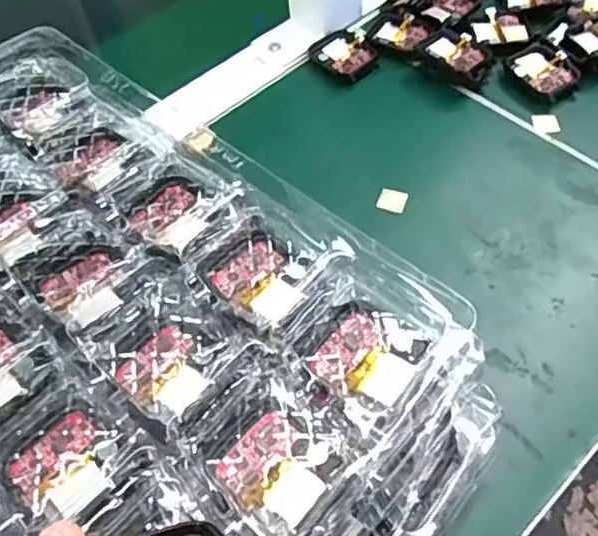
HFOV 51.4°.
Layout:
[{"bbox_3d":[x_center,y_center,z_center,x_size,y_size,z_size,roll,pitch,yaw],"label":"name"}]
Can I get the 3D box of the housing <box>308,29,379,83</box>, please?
[{"bbox_3d":[0.032,-0.151,0.438,0.036,0.008,0.048,-36,60,-20],"label":"housing"}]

